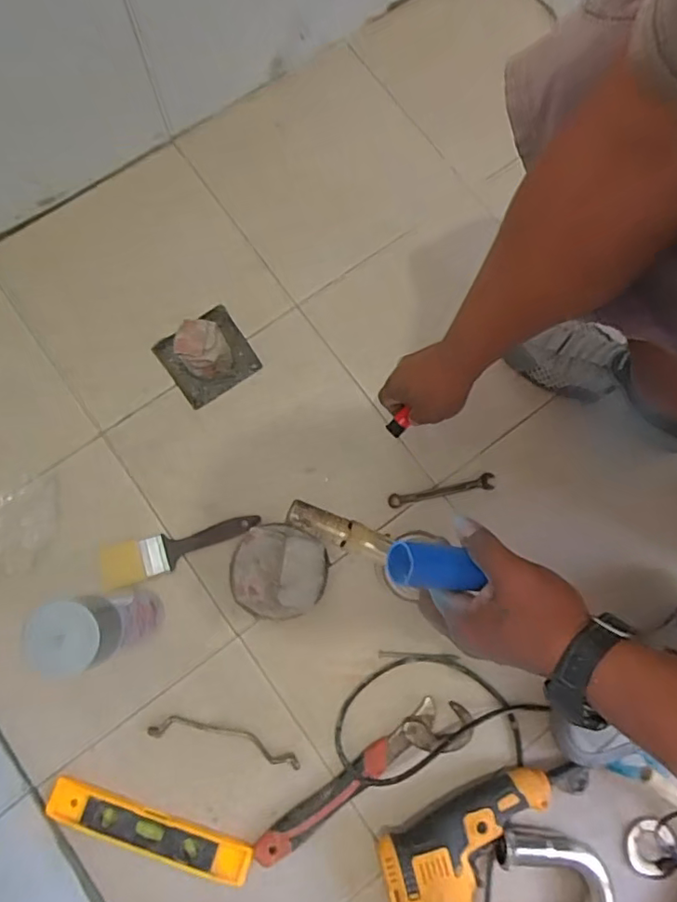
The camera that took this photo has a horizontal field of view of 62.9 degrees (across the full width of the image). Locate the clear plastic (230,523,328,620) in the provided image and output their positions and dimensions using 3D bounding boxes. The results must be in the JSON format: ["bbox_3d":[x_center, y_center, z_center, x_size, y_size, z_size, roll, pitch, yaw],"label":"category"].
[{"bbox_3d":[-0.071,0.141,0.648,0.108,0.038,0.107,0,79,-1],"label":"clear plastic"}]

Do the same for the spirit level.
[{"bbox_3d":[-0.206,0.411,0.600,0.227,0.014,0.040,18,79,2],"label":"spirit level"}]

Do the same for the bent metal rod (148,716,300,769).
[{"bbox_3d":[-0.126,0.324,0.620,0.171,0.006,0.024,13,79,1],"label":"bent metal rod"}]

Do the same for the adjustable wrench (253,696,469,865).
[{"bbox_3d":[0.026,0.360,0.612,0.271,0.024,0.055,-29,81,-6],"label":"adjustable wrench"}]

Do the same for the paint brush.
[{"bbox_3d":[-0.186,0.118,0.657,0.184,0.016,0.050,-12,80,-3],"label":"paint brush"}]

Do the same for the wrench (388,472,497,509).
[{"bbox_3d":[0.130,0.050,0.694,0.136,0.004,0.019,-11,80,-3],"label":"wrench"}]

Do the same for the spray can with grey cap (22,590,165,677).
[{"bbox_3d":[-0.223,0.169,0.547,0.058,0.216,0.057,0,79,-1],"label":"spray can with grey cap"}]

